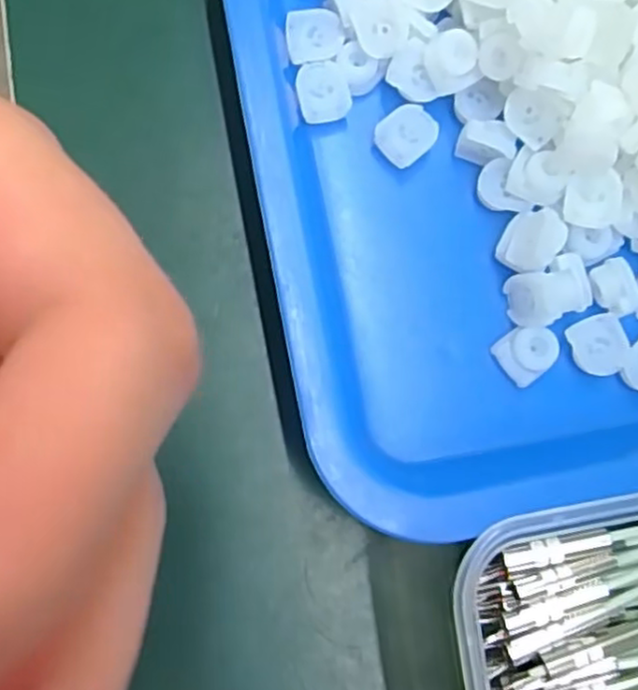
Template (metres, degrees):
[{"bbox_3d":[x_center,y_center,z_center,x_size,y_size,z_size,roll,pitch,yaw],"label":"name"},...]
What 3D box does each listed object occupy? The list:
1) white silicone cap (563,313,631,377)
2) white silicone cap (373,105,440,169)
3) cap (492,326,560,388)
[{"bbox_3d":[0.090,0.000,0.222,0.018,0.004,0.018,1,80,-6],"label":"white silicone cap"},{"bbox_3d":[0.028,-0.068,0.228,0.019,0.004,0.017,-37,92,7],"label":"white silicone cap"},{"bbox_3d":[0.065,0.002,0.220,0.017,0.010,0.016,-36,85,-11],"label":"cap"}]

